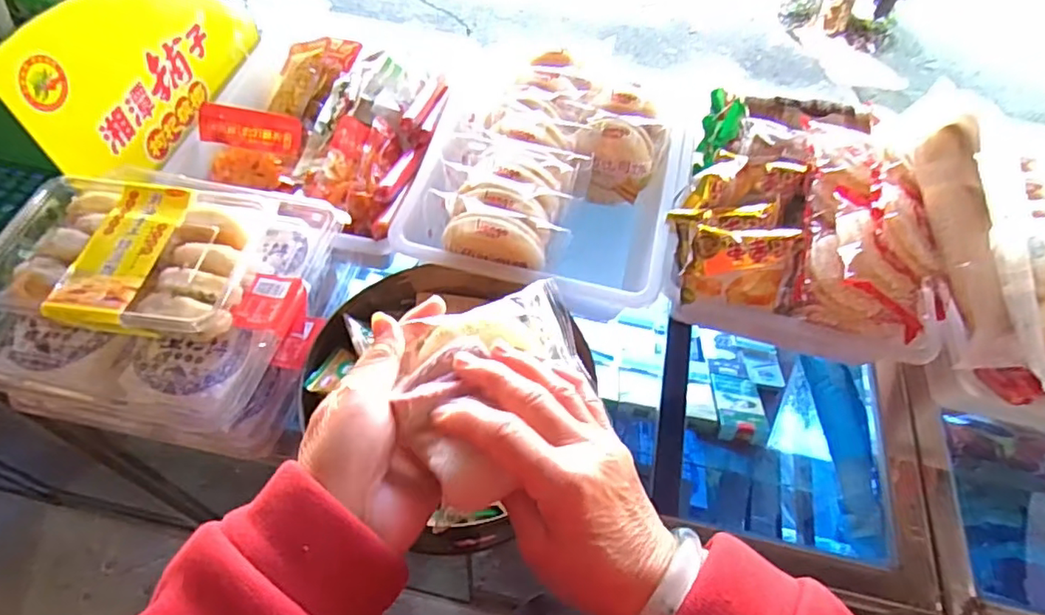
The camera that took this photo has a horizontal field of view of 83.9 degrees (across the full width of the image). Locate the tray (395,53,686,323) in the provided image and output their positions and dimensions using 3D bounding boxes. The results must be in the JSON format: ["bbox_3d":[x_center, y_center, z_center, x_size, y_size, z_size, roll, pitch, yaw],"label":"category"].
[{"bbox_3d":[0.026,-0.143,0.584,0.238,0.086,0.290,12,58,4],"label":"tray"}]

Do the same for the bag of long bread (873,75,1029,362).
[{"bbox_3d":[0.348,-0.058,0.451,0.048,0.043,0.205,-6,78,-8],"label":"bag of long bread"}]

